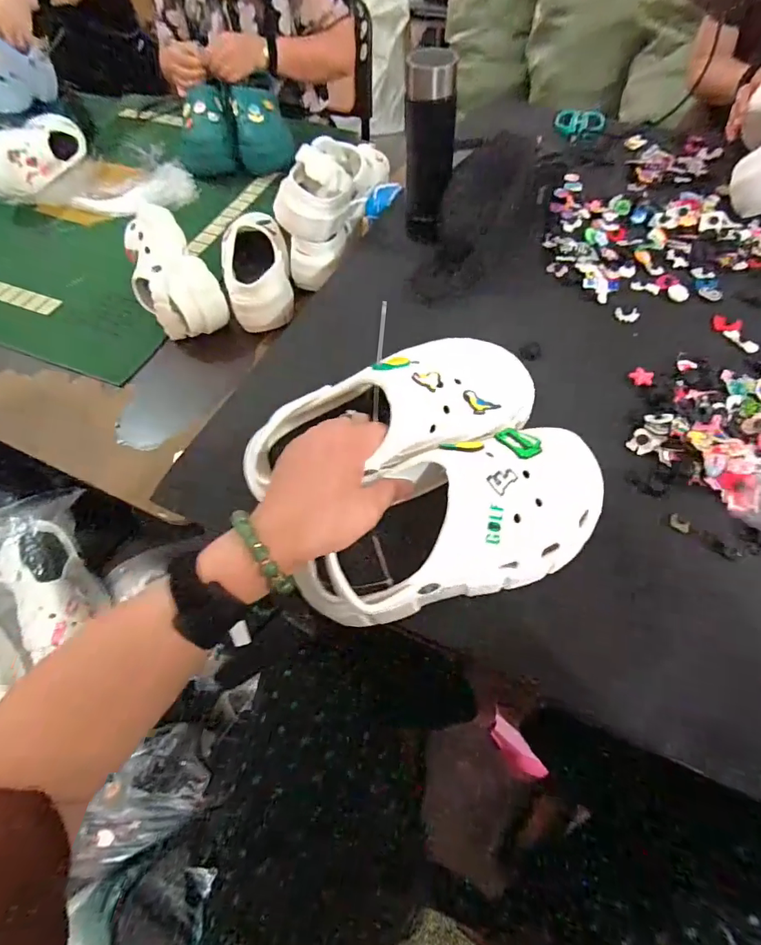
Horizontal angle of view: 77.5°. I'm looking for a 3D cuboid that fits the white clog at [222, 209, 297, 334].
[{"bbox_3d":[-0.202,-0.345,0.779,0.100,0.086,0.231,-10,71,-1],"label":"white clog"}]

